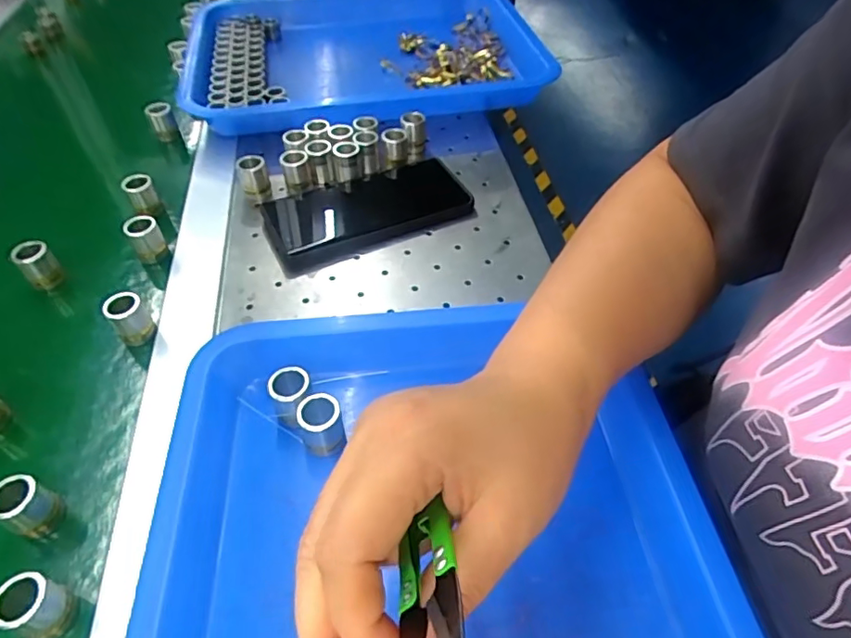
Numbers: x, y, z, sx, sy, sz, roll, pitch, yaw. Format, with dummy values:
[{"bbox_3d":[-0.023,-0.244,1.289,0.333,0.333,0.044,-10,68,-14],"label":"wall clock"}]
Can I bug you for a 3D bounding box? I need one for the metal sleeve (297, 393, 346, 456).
[{"bbox_3d":[-0.057,0.057,0.300,0.022,0.024,0.022,-16,51,-13],"label":"metal sleeve"}]

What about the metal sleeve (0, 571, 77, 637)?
[{"bbox_3d":[-0.178,0.132,0.252,0.022,0.033,0.022,0,49,0],"label":"metal sleeve"}]

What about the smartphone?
[{"bbox_3d":[-0.047,-0.094,0.456,0.169,0.012,0.082,-19,51,-16],"label":"smartphone"}]

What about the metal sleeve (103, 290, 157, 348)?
[{"bbox_3d":[-0.199,0.000,0.371,0.022,0.032,0.018,-34,57,-26],"label":"metal sleeve"}]

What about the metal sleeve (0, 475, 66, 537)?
[{"bbox_3d":[-0.206,0.097,0.284,0.021,0.030,0.022,0,49,0],"label":"metal sleeve"}]

